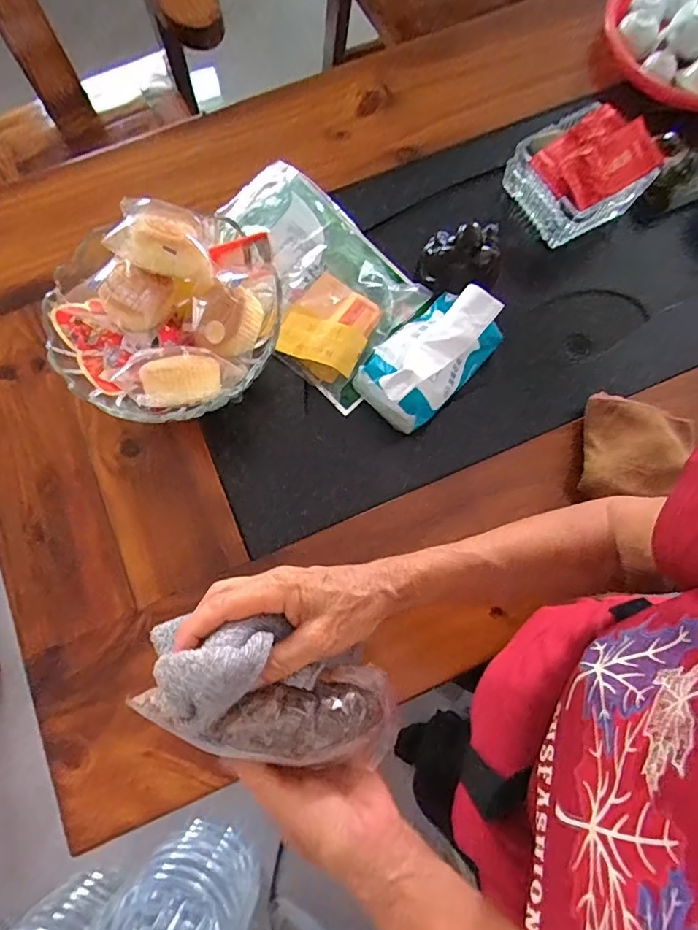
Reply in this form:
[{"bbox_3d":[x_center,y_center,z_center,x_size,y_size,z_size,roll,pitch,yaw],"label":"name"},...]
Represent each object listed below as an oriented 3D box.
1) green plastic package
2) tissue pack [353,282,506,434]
[{"bbox_3d":[-0.043,-0.220,0.616,0.263,0.053,0.174,42,80,11],"label":"green plastic package"},{"bbox_3d":[0.085,-0.119,0.566,0.089,0.093,0.148,42,80,11],"label":"tissue pack"}]

